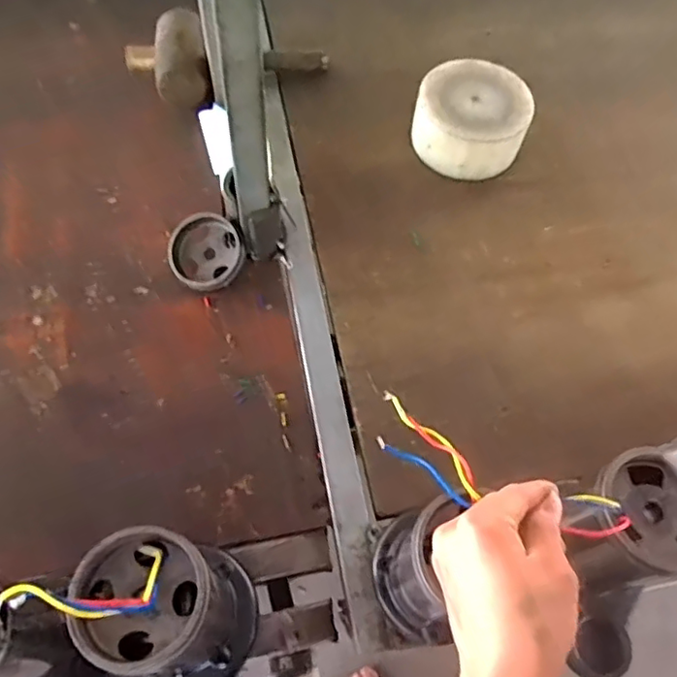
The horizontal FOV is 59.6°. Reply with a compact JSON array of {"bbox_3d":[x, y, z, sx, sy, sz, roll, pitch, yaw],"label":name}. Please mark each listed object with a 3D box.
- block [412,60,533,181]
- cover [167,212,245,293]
[{"bbox_3d":[0.178,-0.296,0.800,0.144,0.075,0.144,1,64,-2],"label":"block"},{"bbox_3d":[-0.158,-0.103,0.714,0.087,0.022,0.087,0,91,-3],"label":"cover"}]

